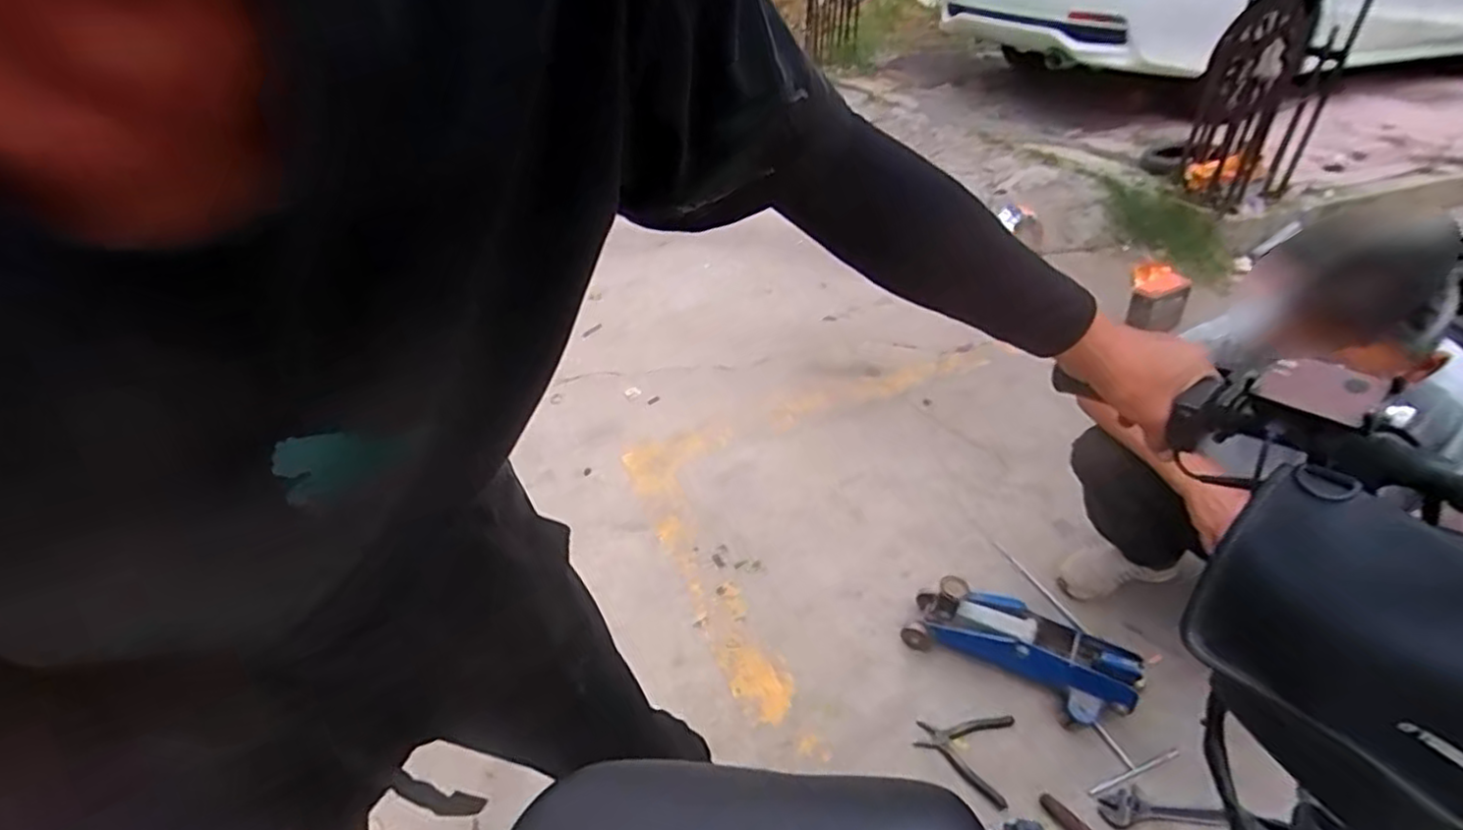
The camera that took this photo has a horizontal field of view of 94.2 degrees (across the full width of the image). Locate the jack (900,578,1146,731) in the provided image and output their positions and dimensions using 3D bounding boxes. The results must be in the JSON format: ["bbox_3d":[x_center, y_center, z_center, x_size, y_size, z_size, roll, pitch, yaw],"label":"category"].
[{"bbox_3d":[0.556,0.440,1.312,0.400,0.147,0.146,23,40,22],"label":"jack"}]

